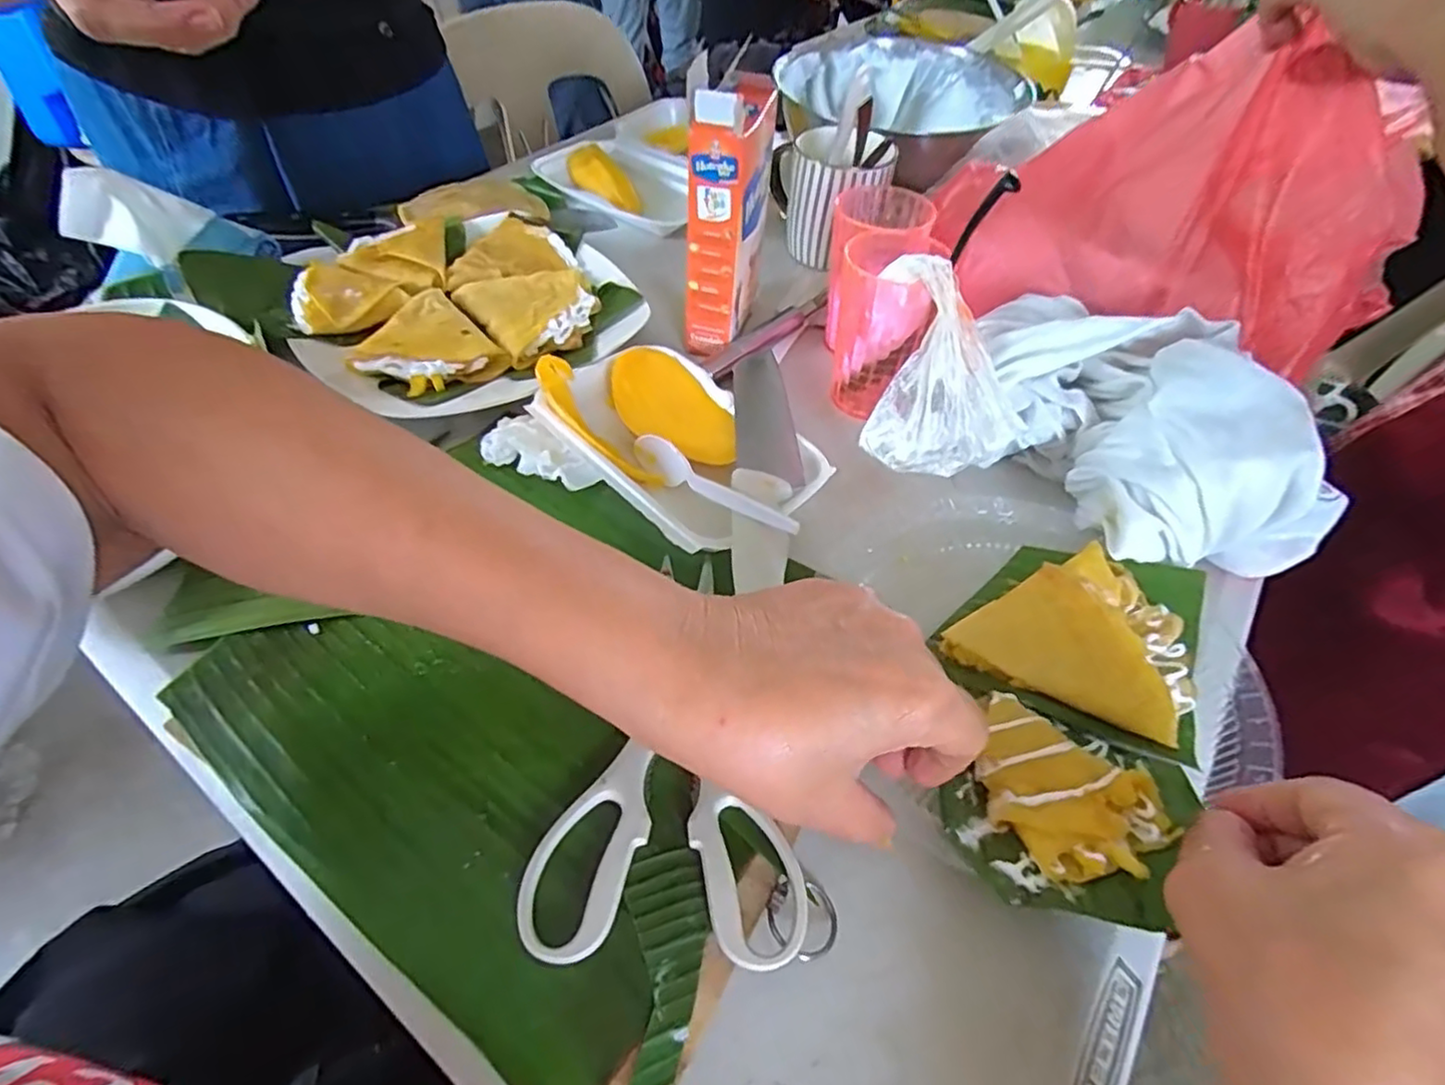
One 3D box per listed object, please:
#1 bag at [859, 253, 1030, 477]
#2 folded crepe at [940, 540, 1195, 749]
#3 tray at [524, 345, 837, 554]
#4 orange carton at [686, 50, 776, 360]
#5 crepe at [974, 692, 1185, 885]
[{"bbox_3d":[0.114,-0.104,0.388,0.089,0.067,0.128,-25,56,-21],"label":"bag"},{"bbox_3d":[0.181,0.040,0.339,0.110,0.017,0.088,23,54,16],"label":"folded crepe"},{"bbox_3d":[-0.029,-0.067,0.414,0.112,0.034,0.175,-35,60,-27],"label":"tray"},{"bbox_3d":[0.002,-0.232,0.464,0.047,0.169,0.094,8,51,4],"label":"orange carton"},{"bbox_3d":[0.139,0.102,0.280,0.063,0.015,0.078,-29,58,-23],"label":"crepe"}]

